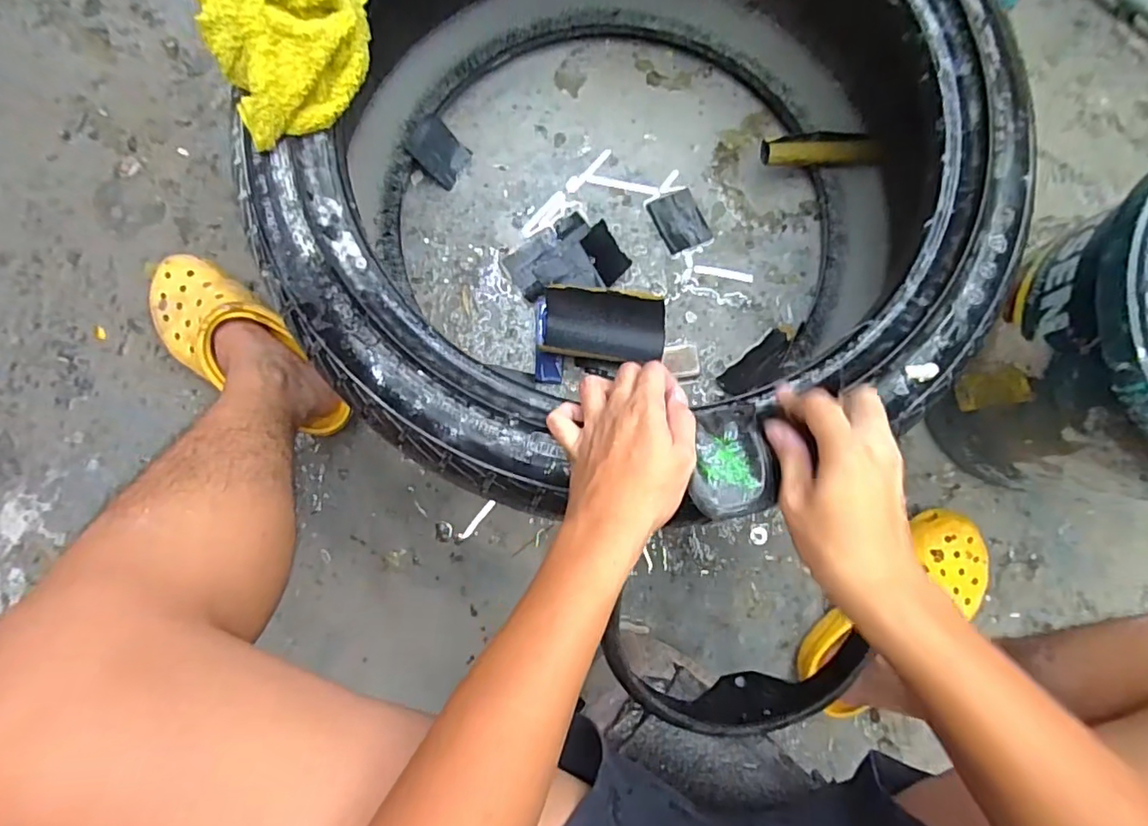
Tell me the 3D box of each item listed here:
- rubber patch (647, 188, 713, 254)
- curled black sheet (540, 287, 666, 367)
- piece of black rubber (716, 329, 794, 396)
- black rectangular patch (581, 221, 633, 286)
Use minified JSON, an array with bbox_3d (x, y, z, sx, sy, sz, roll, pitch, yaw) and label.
[{"bbox_3d":[0.132,-0.240,0.709,0.058,0.005,0.074,-23,84,-4],"label":"rubber patch"},{"bbox_3d":[0.034,-0.100,0.648,0.136,0.028,0.080,6,108,7],"label":"curled black sheet"},{"bbox_3d":[0.221,-0.057,0.663,0.104,0.066,0.008,-38,123,-7],"label":"piece of black rubber"},{"bbox_3d":[0.039,-0.191,0.679,0.013,0.047,0.066,-35,92,-34],"label":"black rectangular patch"}]

